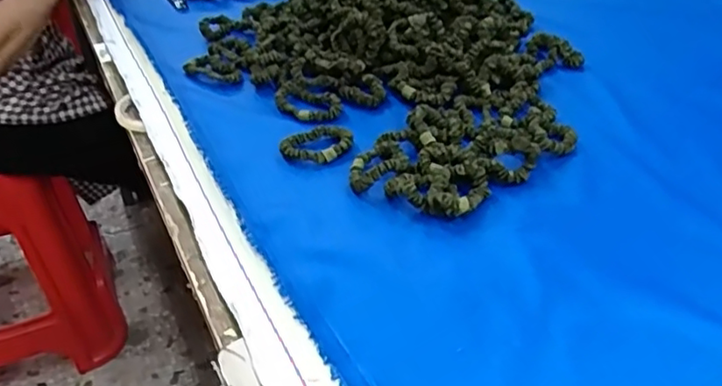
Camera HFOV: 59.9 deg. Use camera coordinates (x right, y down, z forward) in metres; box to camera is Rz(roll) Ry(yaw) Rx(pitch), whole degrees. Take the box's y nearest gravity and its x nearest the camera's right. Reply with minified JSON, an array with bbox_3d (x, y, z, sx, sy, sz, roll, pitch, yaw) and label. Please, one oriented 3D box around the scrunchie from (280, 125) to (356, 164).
[{"bbox_3d":[-0.048,-0.055,0.684,0.080,0.008,0.056,-18,41,-22],"label":"scrunchie"}]

